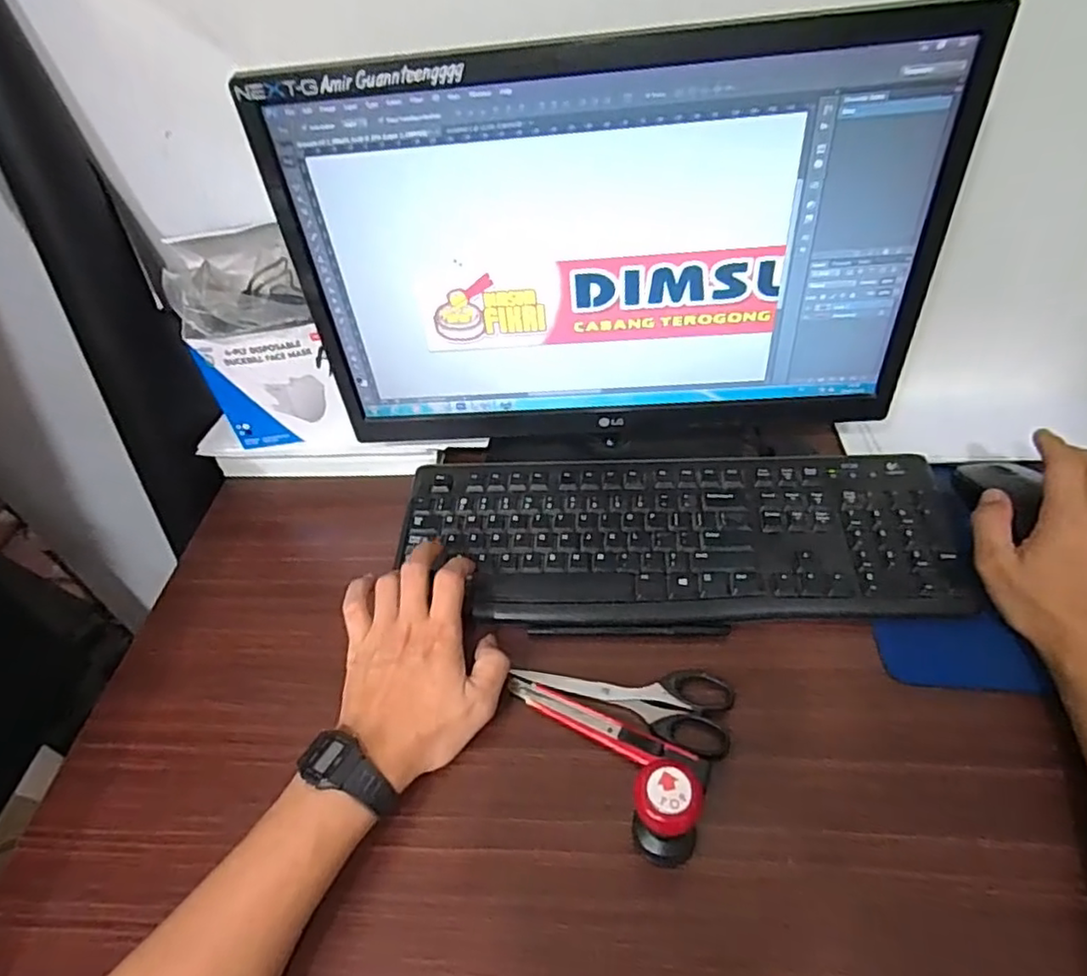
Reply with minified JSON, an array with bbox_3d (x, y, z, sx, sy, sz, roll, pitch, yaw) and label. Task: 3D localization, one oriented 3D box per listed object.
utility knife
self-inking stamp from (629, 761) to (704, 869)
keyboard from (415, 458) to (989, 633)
[{"bbox_3d":[0.040,0.159,0.422,0.141,0.011,0.019,19,51,23],"label":"utility knife"},{"bbox_3d":[0.068,0.182,0.351,0.036,0.079,0.030,12,49,17],"label":"self-inking stamp"},{"bbox_3d":[0.102,0.038,0.520,0.431,0.029,0.156,0,46,8],"label":"keyboard"}]

